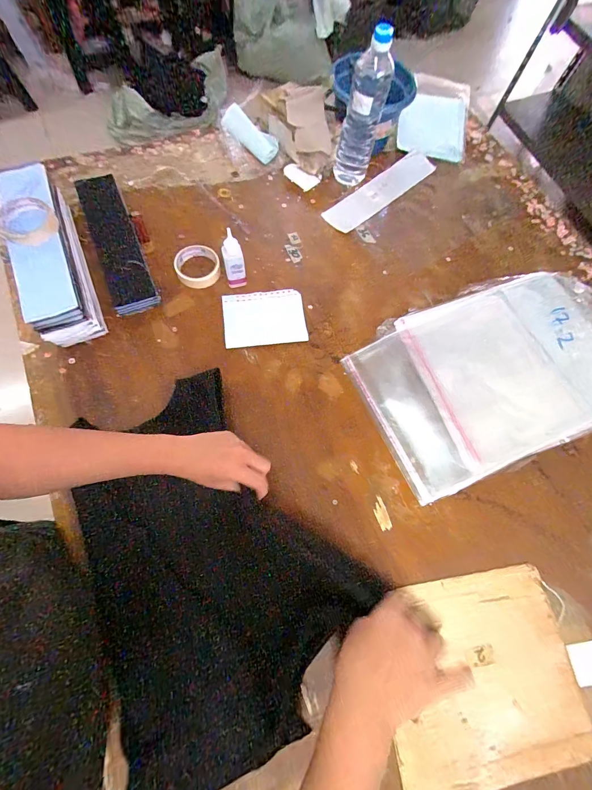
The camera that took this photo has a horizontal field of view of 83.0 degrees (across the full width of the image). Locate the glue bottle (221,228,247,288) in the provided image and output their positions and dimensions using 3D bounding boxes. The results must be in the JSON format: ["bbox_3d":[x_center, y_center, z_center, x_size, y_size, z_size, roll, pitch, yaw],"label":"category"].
[{"bbox_3d":[-0.121,-0.254,0.649,0.040,0.125,0.026,-13,72,-6],"label":"glue bottle"}]

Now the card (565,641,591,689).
[{"bbox_3d":[0.448,0.406,0.507,0.064,0.004,0.053,-7,65,-5],"label":"card"}]

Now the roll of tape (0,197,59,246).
[{"bbox_3d":[-0.464,-0.300,0.578,0.091,0.031,0.091,1,71,-3],"label":"roll of tape"}]

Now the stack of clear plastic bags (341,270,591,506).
[{"bbox_3d":[0.380,-0.047,0.637,0.494,0.035,0.330,-20,73,-9],"label":"stack of clear plastic bags"}]

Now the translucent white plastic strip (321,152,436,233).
[{"bbox_3d":[0.208,-0.490,0.806,0.321,0.008,0.082,-40,80,-13],"label":"translucent white plastic strip"}]

